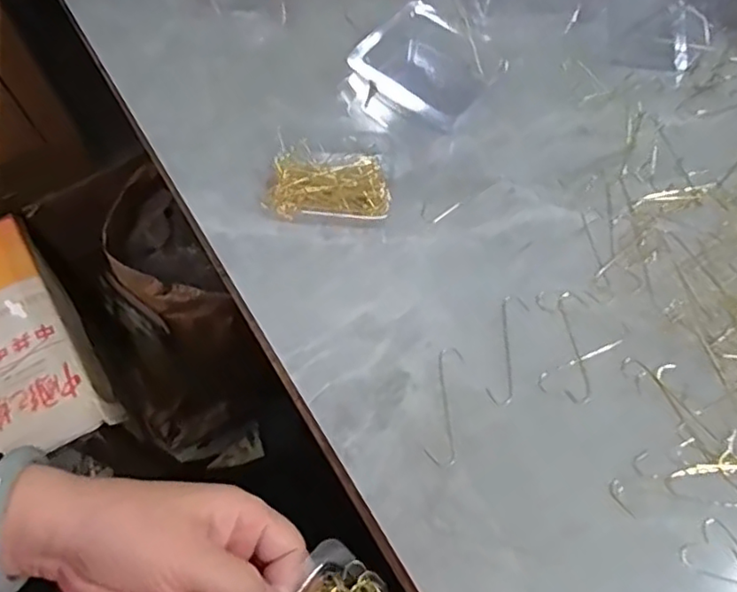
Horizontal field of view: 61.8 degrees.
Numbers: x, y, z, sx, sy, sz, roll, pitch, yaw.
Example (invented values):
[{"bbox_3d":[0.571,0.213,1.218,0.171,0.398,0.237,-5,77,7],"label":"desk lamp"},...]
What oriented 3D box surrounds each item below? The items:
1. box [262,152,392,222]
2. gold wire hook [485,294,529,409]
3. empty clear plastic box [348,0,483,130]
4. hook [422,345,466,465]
[{"bbox_3d":[-0.023,-0.064,0.367,0.072,0.020,0.040,10,66,3],"label":"box"},{"bbox_3d":[0.076,0.028,0.334,0.014,0.004,0.064,14,66,5],"label":"gold wire hook"},{"bbox_3d":[0.038,-0.154,0.403,0.081,0.022,0.066,41,71,15],"label":"empty clear plastic box"},{"bbox_3d":[0.040,0.057,0.322,0.016,0.004,0.063,8,66,2],"label":"hook"}]

